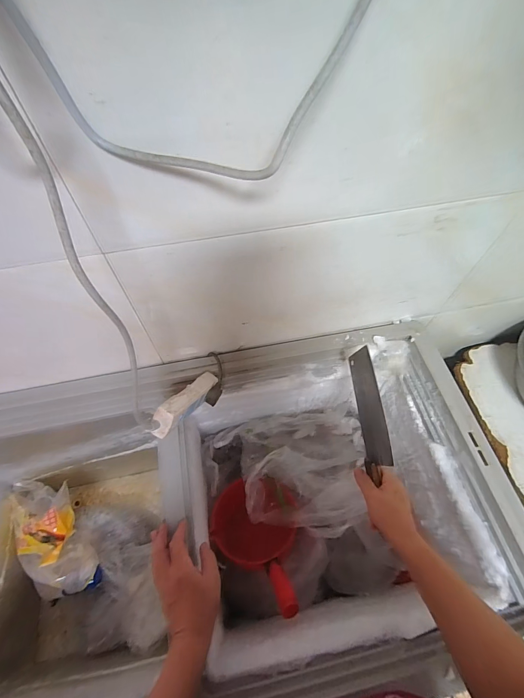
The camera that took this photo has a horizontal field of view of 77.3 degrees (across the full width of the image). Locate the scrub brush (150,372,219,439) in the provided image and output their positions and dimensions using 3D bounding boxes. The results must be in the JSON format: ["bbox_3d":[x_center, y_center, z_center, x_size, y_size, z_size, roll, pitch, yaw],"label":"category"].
[{"bbox_3d":[-0.127,0.091,0.558,0.031,0.050,0.158,24,26,12],"label":"scrub brush"}]

